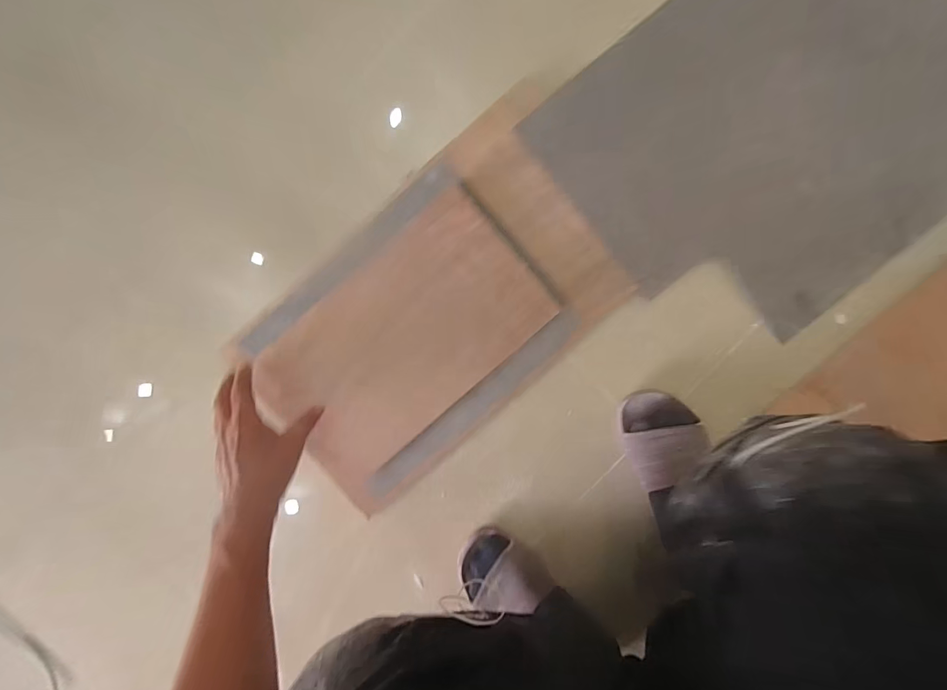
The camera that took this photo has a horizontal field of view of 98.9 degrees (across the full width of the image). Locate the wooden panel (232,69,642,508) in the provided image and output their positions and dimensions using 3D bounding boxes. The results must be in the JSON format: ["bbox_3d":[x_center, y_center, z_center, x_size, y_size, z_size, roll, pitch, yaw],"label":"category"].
[{"bbox_3d":[-0.038,-0.040,0.511,0.486,0.029,0.286,-41,98,0],"label":"wooden panel"}]

